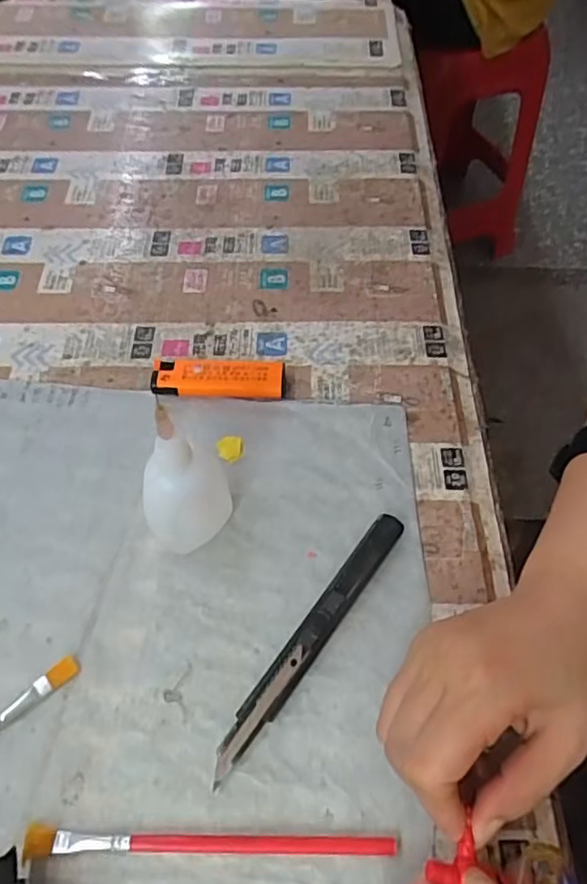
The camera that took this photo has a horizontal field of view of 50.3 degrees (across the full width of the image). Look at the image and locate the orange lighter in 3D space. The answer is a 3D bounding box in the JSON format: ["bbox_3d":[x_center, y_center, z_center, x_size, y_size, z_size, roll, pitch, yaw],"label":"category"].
[{"bbox_3d":[-0.046,-0.039,0.383,0.080,0.015,0.021,1,57,0],"label":"orange lighter"}]

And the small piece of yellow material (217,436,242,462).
[{"bbox_3d":[-0.037,0.003,0.362,0.015,0.004,0.016,0,57,0],"label":"small piece of yellow material"}]

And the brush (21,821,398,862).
[{"bbox_3d":[-0.034,0.165,0.255,0.149,0.005,0.011,2,57,1],"label":"brush"}]

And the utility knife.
[{"bbox_3d":[0.009,0.092,0.301,0.015,0.009,0.146,32,62,19],"label":"utility knife"}]

